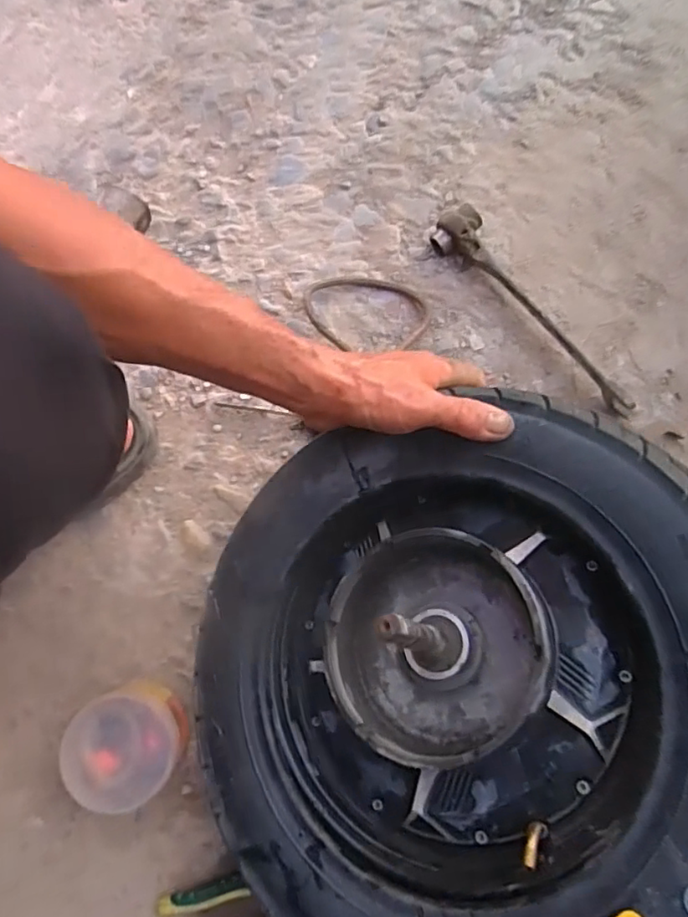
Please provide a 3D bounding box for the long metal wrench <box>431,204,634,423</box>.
[{"bbox_3d":[0.192,-0.148,0.603,0.047,0.033,0.268,-36,79,-10],"label":"long metal wrench"}]

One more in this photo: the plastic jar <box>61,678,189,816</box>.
[{"bbox_3d":[-0.171,0.229,0.472,0.082,0.063,0.084,0,75,-2],"label":"plastic jar"}]

